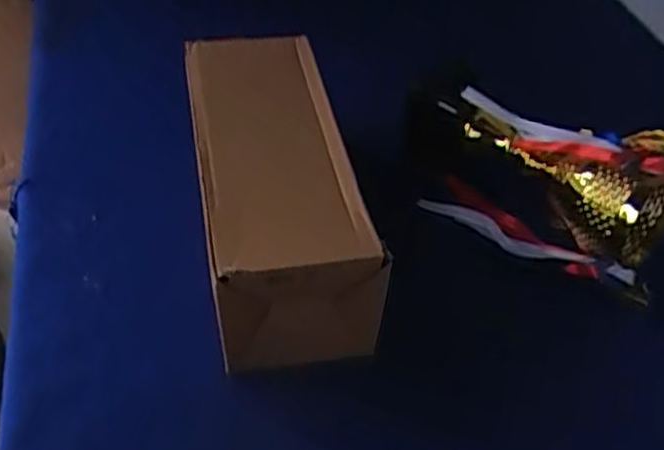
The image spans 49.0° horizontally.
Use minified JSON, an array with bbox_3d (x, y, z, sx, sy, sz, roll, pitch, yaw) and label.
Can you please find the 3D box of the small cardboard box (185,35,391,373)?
[{"bbox_3d":[-0.051,-0.032,0.563,0.106,0.117,0.277,-8,46,-13],"label":"small cardboard box"}]

